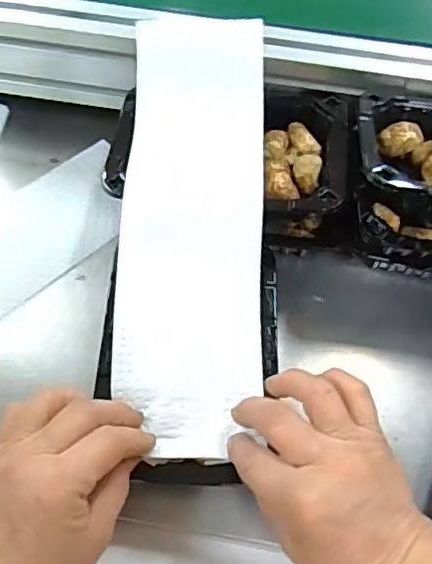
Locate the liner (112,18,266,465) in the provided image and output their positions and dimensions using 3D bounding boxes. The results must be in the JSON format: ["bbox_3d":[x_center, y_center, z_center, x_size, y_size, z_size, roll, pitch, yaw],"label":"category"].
[{"bbox_3d":[-0.017,-0.050,0.428,0.104,0.023,0.340,2,71,-2],"label":"liner"}]

